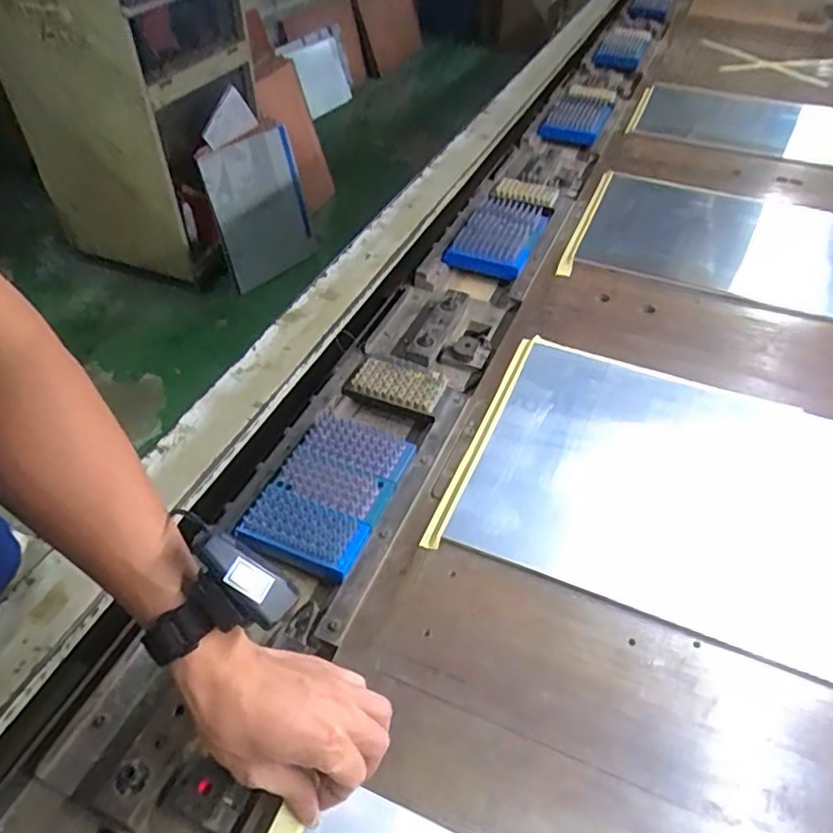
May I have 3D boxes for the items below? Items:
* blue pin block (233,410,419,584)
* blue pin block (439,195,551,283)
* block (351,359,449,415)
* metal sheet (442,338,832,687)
[{"bbox_3d":[-0.086,0.075,0.630,0.113,0.025,0.169,17,48,15],"label":"blue pin block"},{"bbox_3d":[0.132,-0.290,0.992,0.125,0.038,0.190,19,48,16],"label":"blue pin block"},{"bbox_3d":[-0.020,-0.034,0.749,0.102,0.029,0.057,17,48,15],"label":"block"},{"bbox_3d":[0.277,0.070,0.652,0.402,0.010,0.327,19,50,16],"label":"metal sheet"}]

